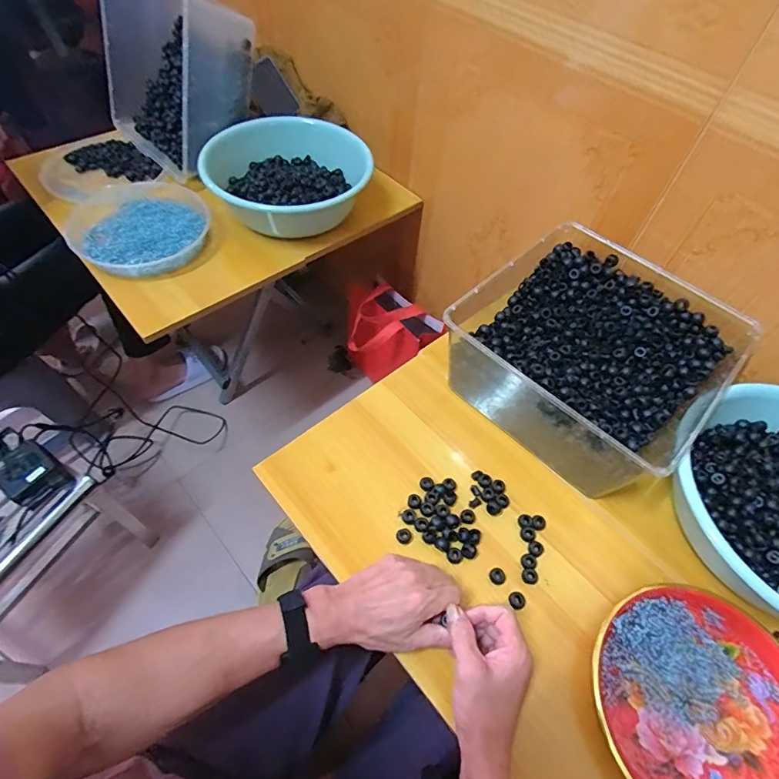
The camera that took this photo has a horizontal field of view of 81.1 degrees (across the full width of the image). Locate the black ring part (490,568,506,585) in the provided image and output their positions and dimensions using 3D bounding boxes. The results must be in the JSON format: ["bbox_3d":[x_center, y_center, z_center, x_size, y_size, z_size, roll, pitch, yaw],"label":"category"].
[{"bbox_3d":[0.125,0.214,0.522,0.017,0.004,0.019,-33,64,-23],"label":"black ring part"}]

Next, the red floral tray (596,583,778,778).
[{"bbox_3d":[0.318,0.312,0.460,0.221,0.040,0.207,-32,64,-23],"label":"red floral tray"}]

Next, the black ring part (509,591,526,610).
[{"bbox_3d":[0.142,0.236,0.509,0.018,0.005,0.017,2,56,-3],"label":"black ring part"}]

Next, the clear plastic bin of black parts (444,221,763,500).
[{"bbox_3d":[0.271,-0.051,0.627,0.297,0.128,0.291,39,62,20],"label":"clear plastic bin of black parts"}]

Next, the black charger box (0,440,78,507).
[{"bbox_3d":[-0.571,0.133,0.723,0.084,0.058,0.079,33,60,17],"label":"black charger box"}]

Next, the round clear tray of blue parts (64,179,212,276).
[{"bbox_3d":[-0.447,-0.297,0.810,0.217,0.035,0.263,-31,63,-22],"label":"round clear tray of blue parts"}]

